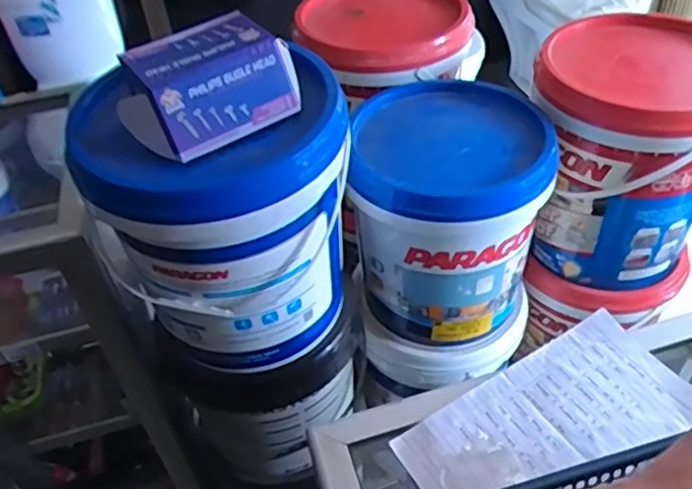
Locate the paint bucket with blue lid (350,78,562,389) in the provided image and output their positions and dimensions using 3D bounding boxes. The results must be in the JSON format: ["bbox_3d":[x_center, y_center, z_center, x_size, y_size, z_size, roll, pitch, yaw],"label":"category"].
[{"bbox_3d":[0.153,-0.026,0.973,0.273,0.344,0.260,-3,43,3],"label":"paint bucket with blue lid"}]

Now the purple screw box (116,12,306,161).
[{"bbox_3d":[-0.133,-0.161,0.635,0.154,0.078,0.097,-28,47,-23],"label":"purple screw box"}]

